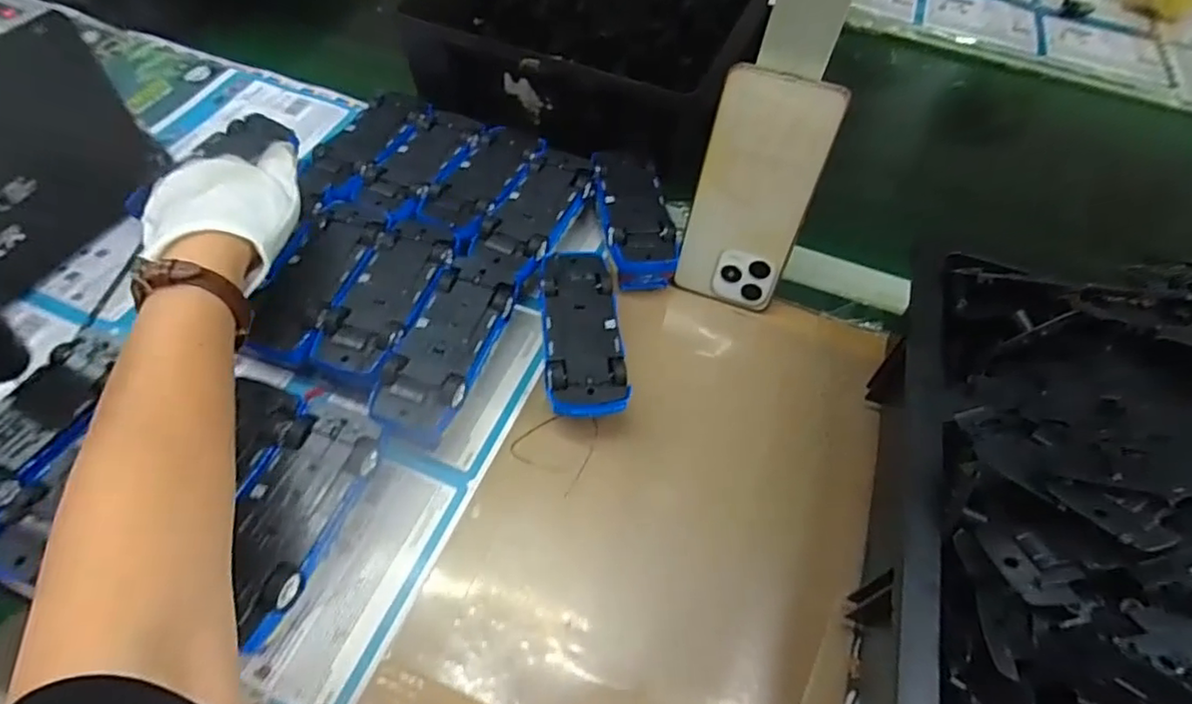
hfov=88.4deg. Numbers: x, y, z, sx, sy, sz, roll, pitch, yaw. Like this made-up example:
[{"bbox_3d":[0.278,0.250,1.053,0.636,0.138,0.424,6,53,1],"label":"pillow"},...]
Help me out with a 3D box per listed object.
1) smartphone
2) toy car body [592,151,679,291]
[{"bbox_3d":[0.108,-0.105,0.425,0.076,0.162,0.006,19,40,12],"label":"smartphone"},{"bbox_3d":[0.029,-0.109,0.491,0.051,0.036,0.124,-6,55,-9],"label":"toy car body"}]

